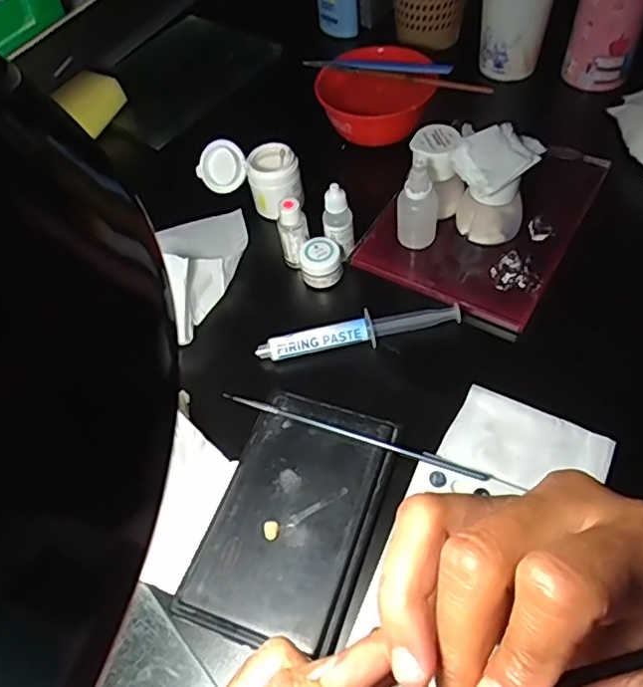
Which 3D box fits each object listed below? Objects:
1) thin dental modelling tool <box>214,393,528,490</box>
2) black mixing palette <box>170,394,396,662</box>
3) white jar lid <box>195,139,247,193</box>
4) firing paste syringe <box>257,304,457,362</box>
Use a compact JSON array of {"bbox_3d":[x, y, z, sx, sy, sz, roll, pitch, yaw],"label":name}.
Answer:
[{"bbox_3d":[0.025,0.060,0.384,0.194,0.009,0.008,15,58,15],"label":"thin dental modelling tool"},{"bbox_3d":[-0.018,0.102,0.367,0.091,0.013,0.148,14,58,14],"label":"black mixing palette"},{"bbox_3d":[-0.085,-0.152,0.513,0.043,0.043,0.004,45,27,6],"label":"white jar lid"},{"bbox_3d":[0.027,-0.009,0.439,0.148,0.016,0.021,-12,55,-3],"label":"firing paste syringe"}]

